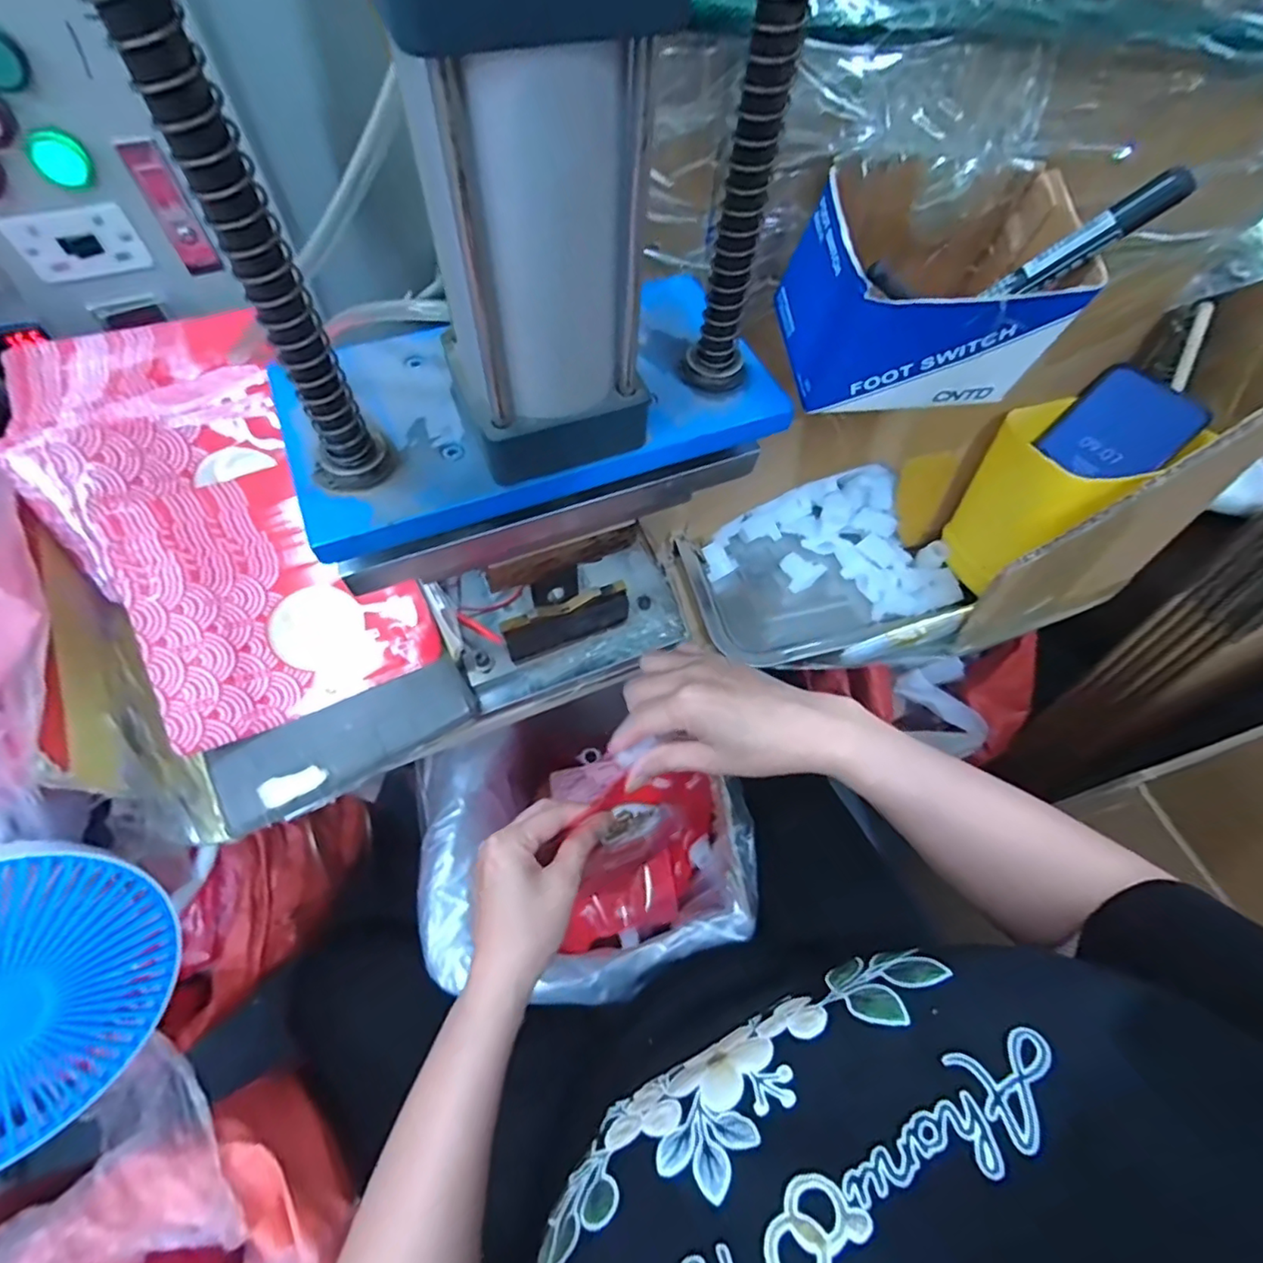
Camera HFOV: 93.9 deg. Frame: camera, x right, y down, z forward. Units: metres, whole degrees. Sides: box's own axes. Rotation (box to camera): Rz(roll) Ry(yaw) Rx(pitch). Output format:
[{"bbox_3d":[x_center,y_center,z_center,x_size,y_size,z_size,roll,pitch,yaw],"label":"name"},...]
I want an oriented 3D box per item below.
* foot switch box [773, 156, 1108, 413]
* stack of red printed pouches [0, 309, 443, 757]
[{"bbox_3d":[0.151,-0.172,0.301,0.123,0.076,0.089,-6,63,-7],"label":"foot switch box"},{"bbox_3d":[-0.303,-0.079,0.436,0.181,0.034,0.325,-33,86,-19],"label":"stack of red printed pouches"}]

